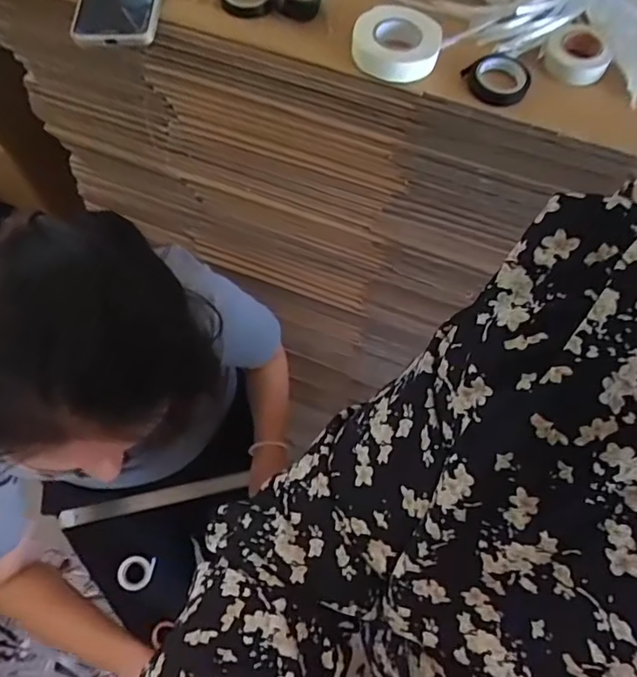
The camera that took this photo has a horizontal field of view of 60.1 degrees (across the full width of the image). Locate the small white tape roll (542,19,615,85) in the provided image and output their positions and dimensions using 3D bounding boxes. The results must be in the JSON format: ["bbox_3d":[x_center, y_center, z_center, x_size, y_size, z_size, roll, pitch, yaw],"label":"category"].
[{"bbox_3d":[0.234,-0.256,0.495,0.056,0.026,0.052,0,65,-1],"label":"small white tape roll"}]

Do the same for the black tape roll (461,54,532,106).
[{"bbox_3d":[0.161,-0.232,0.494,0.059,0.009,0.055,0,65,-1],"label":"black tape roll"}]

